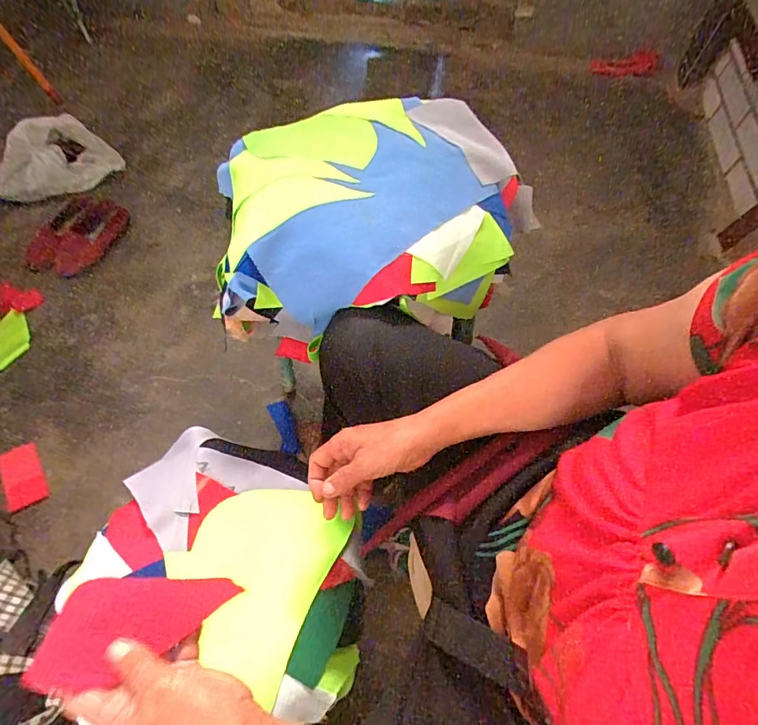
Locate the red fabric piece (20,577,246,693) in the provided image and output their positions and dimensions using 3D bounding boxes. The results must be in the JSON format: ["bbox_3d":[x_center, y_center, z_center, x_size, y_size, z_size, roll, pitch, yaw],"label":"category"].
[{"bbox_3d":[-0.191,0.212,0.370,0.138,0.010,0.074,5,44,-20],"label":"red fabric piece"}]

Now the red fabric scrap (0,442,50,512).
[{"bbox_3d":[-0.708,0.225,0.908,0.065,0.007,0.134,-30,63,-19],"label":"red fabric scrap"}]

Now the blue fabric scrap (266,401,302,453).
[{"bbox_3d":[-0.206,0.142,0.997,0.044,0.008,0.120,-22,77,2],"label":"blue fabric scrap"}]

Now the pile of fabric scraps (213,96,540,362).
[{"bbox_3d":[0.007,-0.212,0.634,0.441,0.136,0.375,-10,61,-6],"label":"pile of fabric scraps"}]

